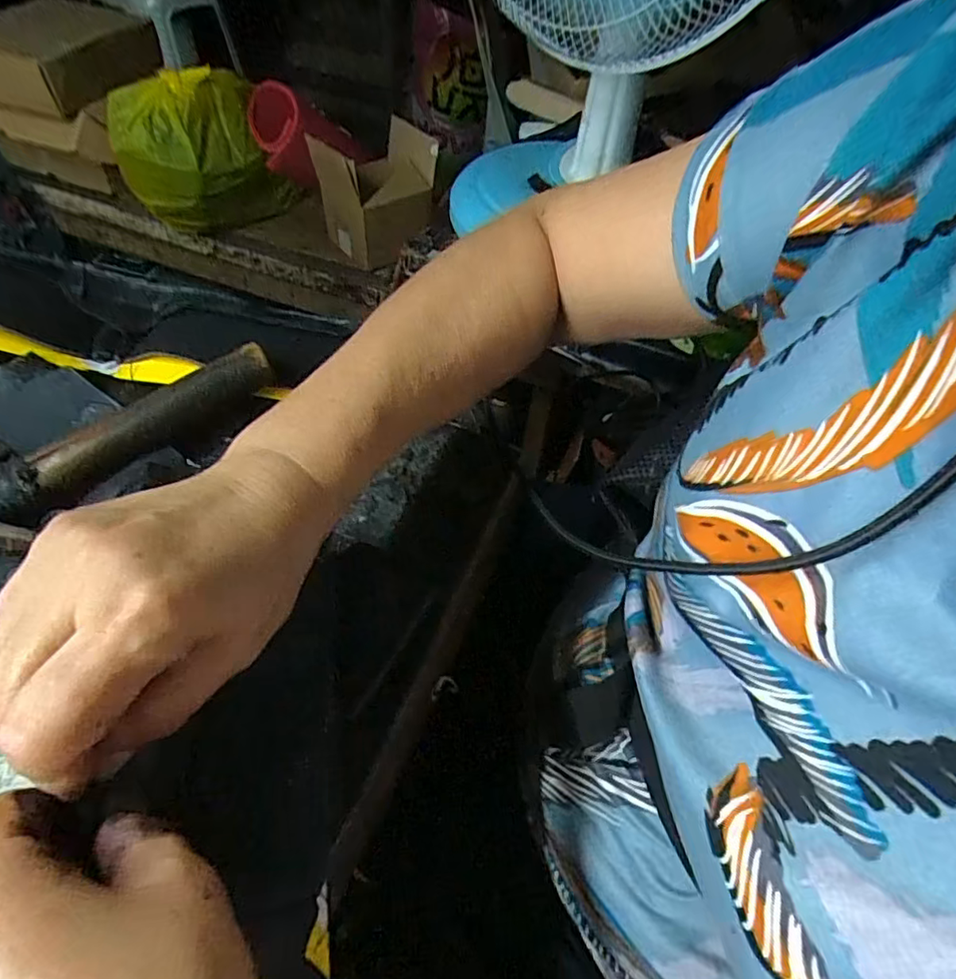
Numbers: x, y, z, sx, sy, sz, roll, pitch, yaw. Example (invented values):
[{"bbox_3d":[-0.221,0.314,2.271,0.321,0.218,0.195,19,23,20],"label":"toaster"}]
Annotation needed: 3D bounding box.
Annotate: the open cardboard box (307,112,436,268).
[{"bbox_3d":[-0.161,-0.470,0.917,0.170,0.185,0.125,-22,57,-19],"label":"open cardboard box"}]

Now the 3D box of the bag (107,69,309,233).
[{"bbox_3d":[-0.462,-0.567,0.945,0.248,0.212,0.201,-24,57,-20],"label":"bag"}]

